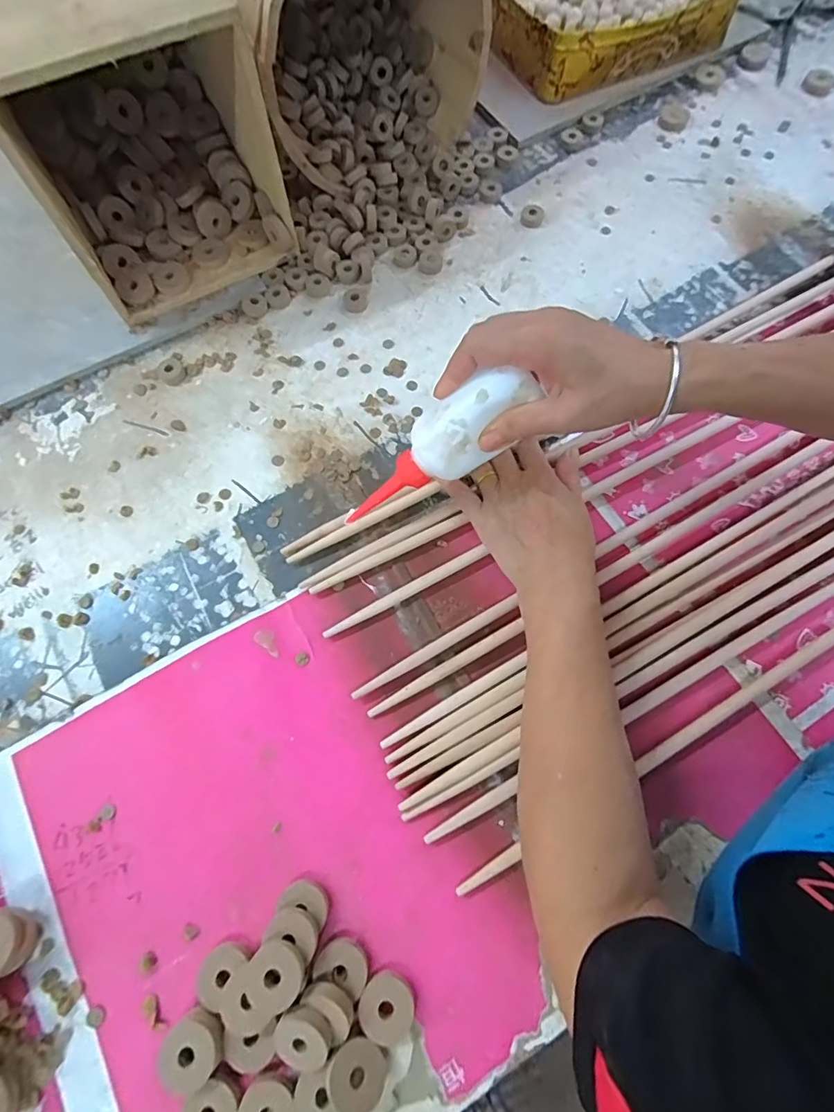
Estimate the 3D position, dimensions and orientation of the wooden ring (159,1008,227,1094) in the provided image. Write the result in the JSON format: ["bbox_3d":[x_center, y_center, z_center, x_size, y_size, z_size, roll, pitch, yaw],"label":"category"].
[{"bbox_3d":[-0.139,0.307,0.307,0.034,0.015,0.040,35,75,12],"label":"wooden ring"}]

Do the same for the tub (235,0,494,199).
[{"bbox_3d":[-0.063,-0.553,0.503,0.224,0.222,0.220,-17,72,-5],"label":"tub"}]

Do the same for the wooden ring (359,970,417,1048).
[{"bbox_3d":[-0.019,0.294,0.321,0.036,0.011,0.034,0,71,0],"label":"wooden ring"}]

